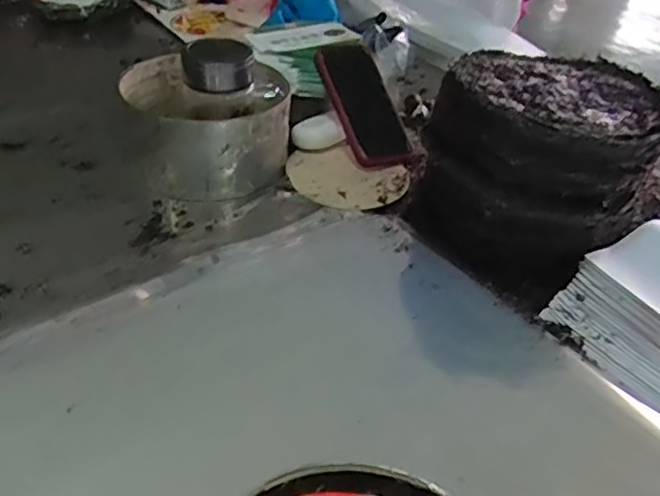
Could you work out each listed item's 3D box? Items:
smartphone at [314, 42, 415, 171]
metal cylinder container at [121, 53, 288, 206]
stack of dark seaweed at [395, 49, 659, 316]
[{"bbox_3d":[0.042,-0.174,0.793,0.077,0.016,0.162,-16,83,-31],"label":"smartphone"},{"bbox_3d":[-0.140,-0.153,0.750,0.179,0.108,0.186,-8,39,-16],"label":"metal cylinder container"},{"bbox_3d":[0.202,-0.086,0.643,0.224,0.152,0.209,-25,47,-33],"label":"stack of dark seaweed"}]

